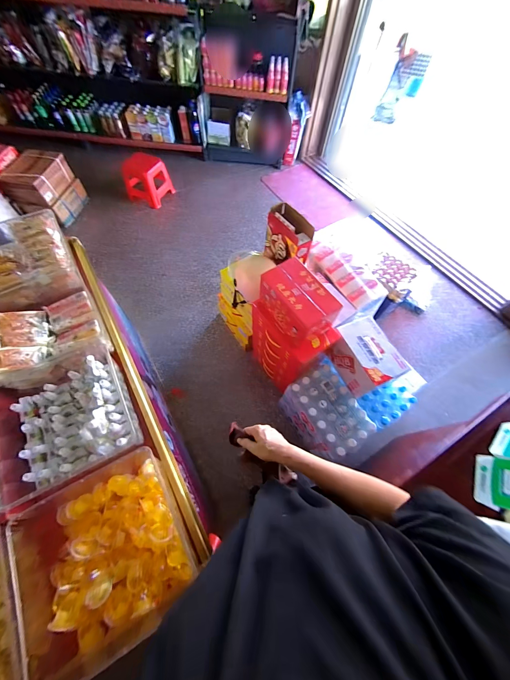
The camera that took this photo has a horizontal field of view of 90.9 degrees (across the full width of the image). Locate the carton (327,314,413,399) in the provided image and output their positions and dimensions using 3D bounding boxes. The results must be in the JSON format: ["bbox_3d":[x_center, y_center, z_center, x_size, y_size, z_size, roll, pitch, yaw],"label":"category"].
[{"bbox_3d":[0.461,0.075,1.082,0.191,0.189,0.274,-18,64,-14],"label":"carton"}]

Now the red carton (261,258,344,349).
[{"bbox_3d":[0.151,-0.140,0.963,0.173,0.181,0.285,-28,67,-18],"label":"red carton"}]

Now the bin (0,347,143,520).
[{"bbox_3d":[-0.493,0.208,0.655,0.314,0.107,0.317,-21,65,-15],"label":"bin"}]

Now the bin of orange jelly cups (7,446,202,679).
[{"bbox_3d":[-0.331,0.464,0.577,0.328,0.143,0.337,-23,66,-16],"label":"bin of orange jelly cups"}]

